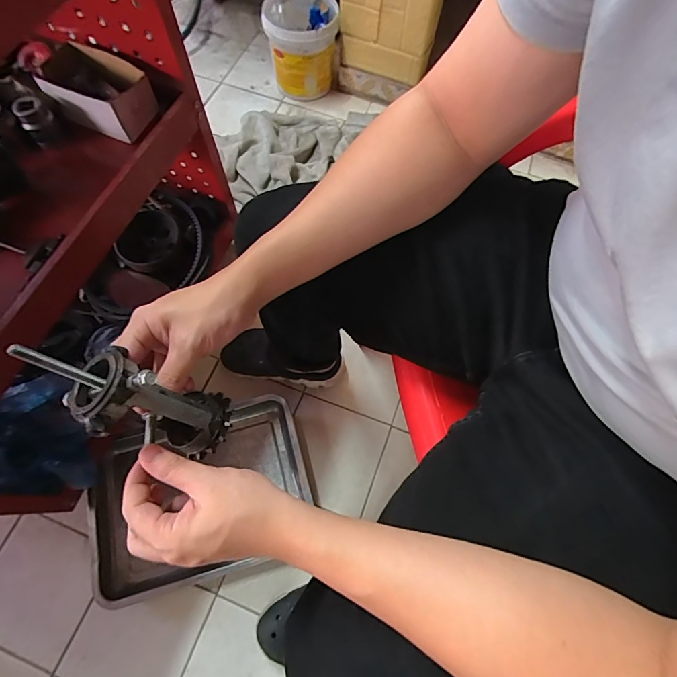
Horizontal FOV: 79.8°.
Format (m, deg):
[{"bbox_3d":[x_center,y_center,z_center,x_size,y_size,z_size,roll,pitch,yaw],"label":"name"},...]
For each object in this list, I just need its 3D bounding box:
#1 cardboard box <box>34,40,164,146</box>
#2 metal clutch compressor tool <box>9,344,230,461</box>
[{"bbox_3d":[-0.367,-0.378,0.623,0.138,0.073,0.092,21,68,7],"label":"cardboard box"},{"bbox_3d":[-0.140,0.043,0.285,0.059,0.152,0.053,-6,61,29],"label":"metal clutch compressor tool"}]

